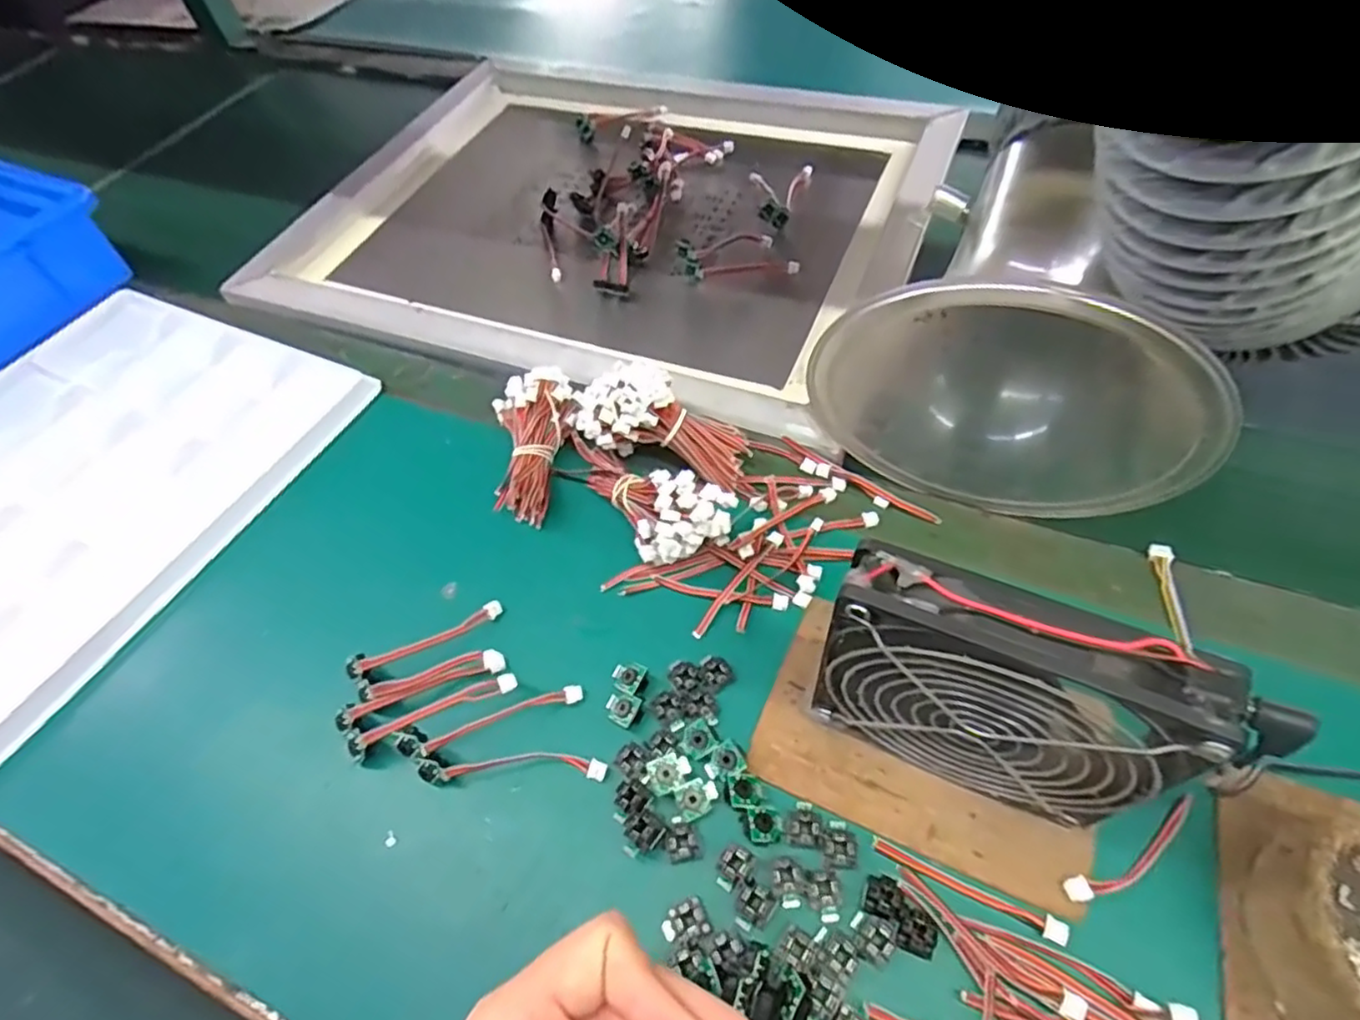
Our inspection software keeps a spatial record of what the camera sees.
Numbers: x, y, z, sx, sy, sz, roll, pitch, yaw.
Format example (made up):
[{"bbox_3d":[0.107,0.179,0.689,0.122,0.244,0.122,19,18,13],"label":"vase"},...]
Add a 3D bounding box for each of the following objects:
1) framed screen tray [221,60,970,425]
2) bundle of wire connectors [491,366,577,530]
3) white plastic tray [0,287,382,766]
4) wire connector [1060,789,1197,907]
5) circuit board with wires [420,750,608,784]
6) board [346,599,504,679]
[{"bbox_3d":[-0.052,-0.279,0.587,0.503,0.035,0.449,20,60,19],"label":"framed screen tray"},{"bbox_3d":[-0.093,-0.041,0.407,0.046,0.024,0.098,3,74,8],"label":"bundle of wire connectors"},{"bbox_3d":[-0.425,-0.002,0.432,0.286,0.017,0.358,20,58,19],"label":"white plastic tray"},{"bbox_3d":[0.188,0.141,0.275,0.071,0.006,0.014,-27,57,-12],"label":"wire connector"},{"bbox_3d":[-0.076,0.118,0.310,0.083,0.016,0.014,-4,55,4],"label":"circuit board with wires"},{"bbox_3d":[-0.132,0.067,0.349,0.079,0.019,0.010,-28,57,-13],"label":"board"}]

